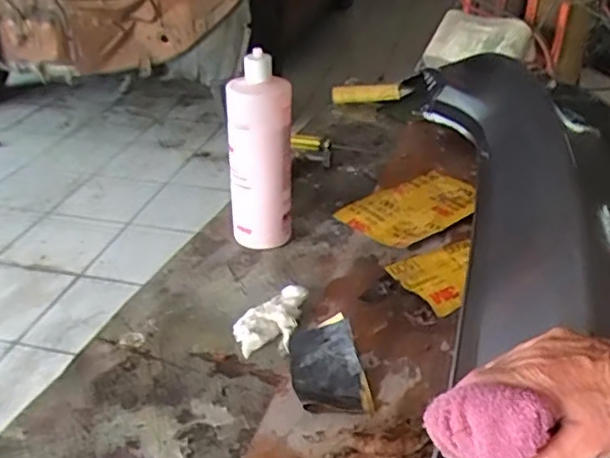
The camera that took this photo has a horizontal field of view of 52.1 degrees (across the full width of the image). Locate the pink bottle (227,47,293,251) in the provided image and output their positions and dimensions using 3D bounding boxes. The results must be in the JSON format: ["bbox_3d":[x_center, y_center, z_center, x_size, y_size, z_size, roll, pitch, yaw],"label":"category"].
[{"bbox_3d":[-0.056,-0.091,0.807,0.080,0.243,0.073,0,32,2],"label":"pink bottle"}]

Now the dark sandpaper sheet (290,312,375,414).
[{"bbox_3d":[0.021,0.136,0.629,0.070,0.026,0.119,-8,33,-11],"label":"dark sandpaper sheet"}]

